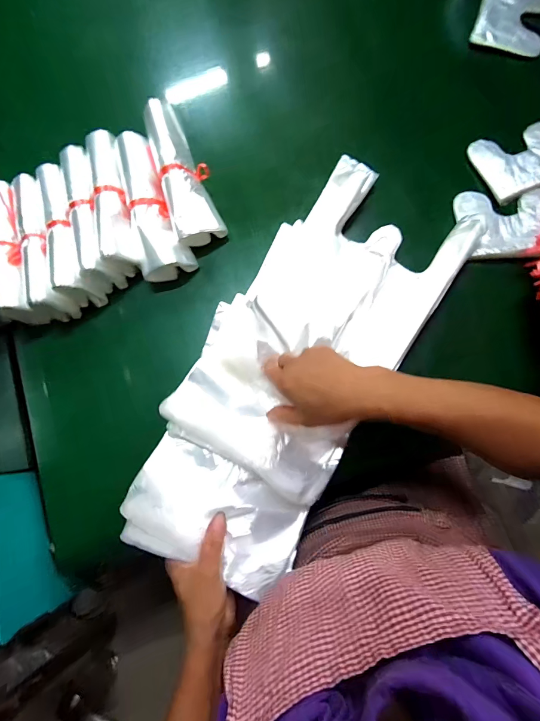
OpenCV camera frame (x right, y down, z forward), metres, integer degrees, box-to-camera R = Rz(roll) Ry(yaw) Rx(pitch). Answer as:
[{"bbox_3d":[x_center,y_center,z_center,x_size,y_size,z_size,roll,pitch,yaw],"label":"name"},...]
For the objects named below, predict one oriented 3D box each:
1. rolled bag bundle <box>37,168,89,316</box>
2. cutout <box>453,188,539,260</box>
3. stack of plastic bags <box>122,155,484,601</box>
[{"bbox_3d":[-0.289,-0.179,0.474,0.045,0.053,0.223,-16,78,1],"label":"rolled bag bundle"},{"bbox_3d":[0.322,-0.187,0.447,0.122,0.032,0.101,-2,78,3],"label":"cutout"},{"bbox_3d":[0.030,-0.002,0.398,0.219,0.081,0.482,30,79,5],"label":"stack of plastic bags"}]

